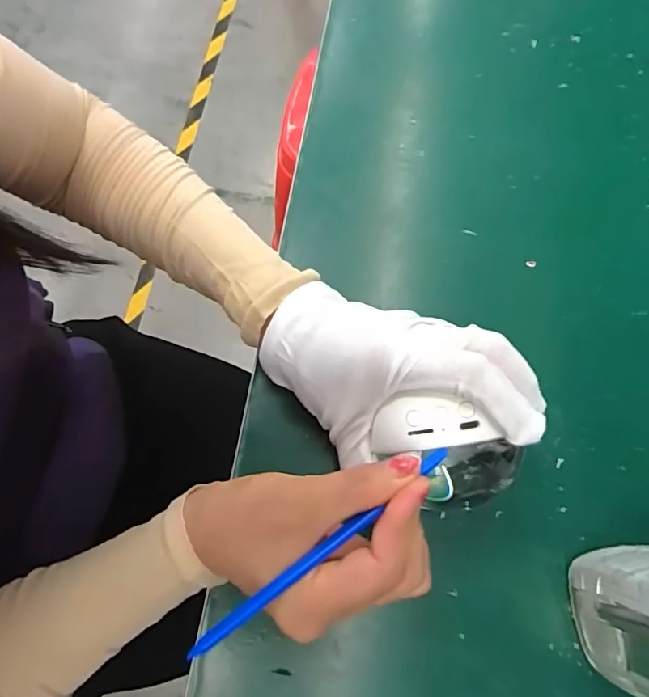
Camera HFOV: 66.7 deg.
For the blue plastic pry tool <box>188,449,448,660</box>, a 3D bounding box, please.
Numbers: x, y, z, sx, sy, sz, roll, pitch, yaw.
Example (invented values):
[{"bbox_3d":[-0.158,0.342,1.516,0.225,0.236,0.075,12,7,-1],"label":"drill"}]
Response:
[{"bbox_3d":[0.001,0.080,0.202,0.130,0.012,0.007,-34,74,-13],"label":"blue plastic pry tool"}]

